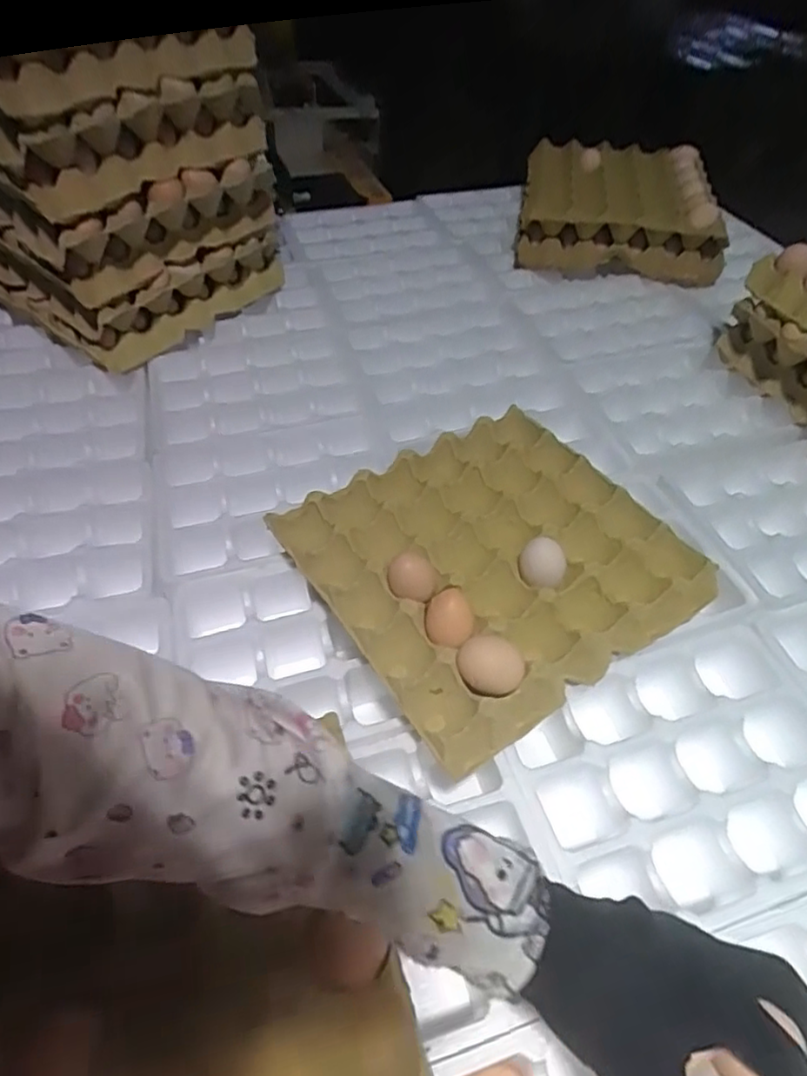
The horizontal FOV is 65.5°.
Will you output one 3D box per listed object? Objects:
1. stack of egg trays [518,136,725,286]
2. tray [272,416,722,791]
[{"bbox_3d":[0.348,-0.544,1.029,0.299,0.095,0.332,9,49,6],"label":"stack of egg trays"},{"bbox_3d":[0.072,0.015,0.553,0.292,0.057,0.285,-25,54,-22],"label":"tray"}]

